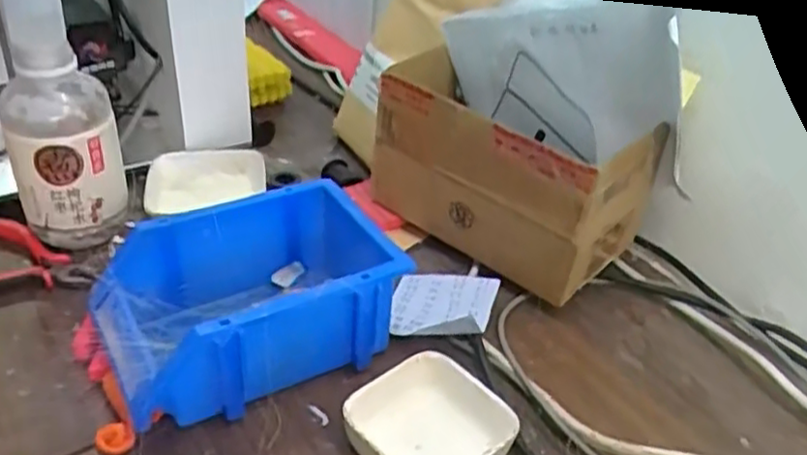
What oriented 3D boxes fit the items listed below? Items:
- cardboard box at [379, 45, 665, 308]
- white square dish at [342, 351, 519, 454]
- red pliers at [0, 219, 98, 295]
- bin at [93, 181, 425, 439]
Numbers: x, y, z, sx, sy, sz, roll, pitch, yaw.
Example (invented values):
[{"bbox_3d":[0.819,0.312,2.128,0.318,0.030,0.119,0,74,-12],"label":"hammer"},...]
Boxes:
[{"bbox_3d":[0.081,-0.043,0.575,0.201,0.132,0.105,29,42,29],"label":"cardboard box"},{"bbox_3d":[0.015,0.120,0.427,0.085,0.032,0.086,-24,45,-35],"label":"white square dish"},{"bbox_3d":[-0.284,0.026,0.536,0.120,0.021,0.074,8,36,3],"label":"red pliers"},{"bbox_3d":[-0.098,0.046,0.482,0.195,0.079,0.126,-16,41,-27],"label":"bin"}]

